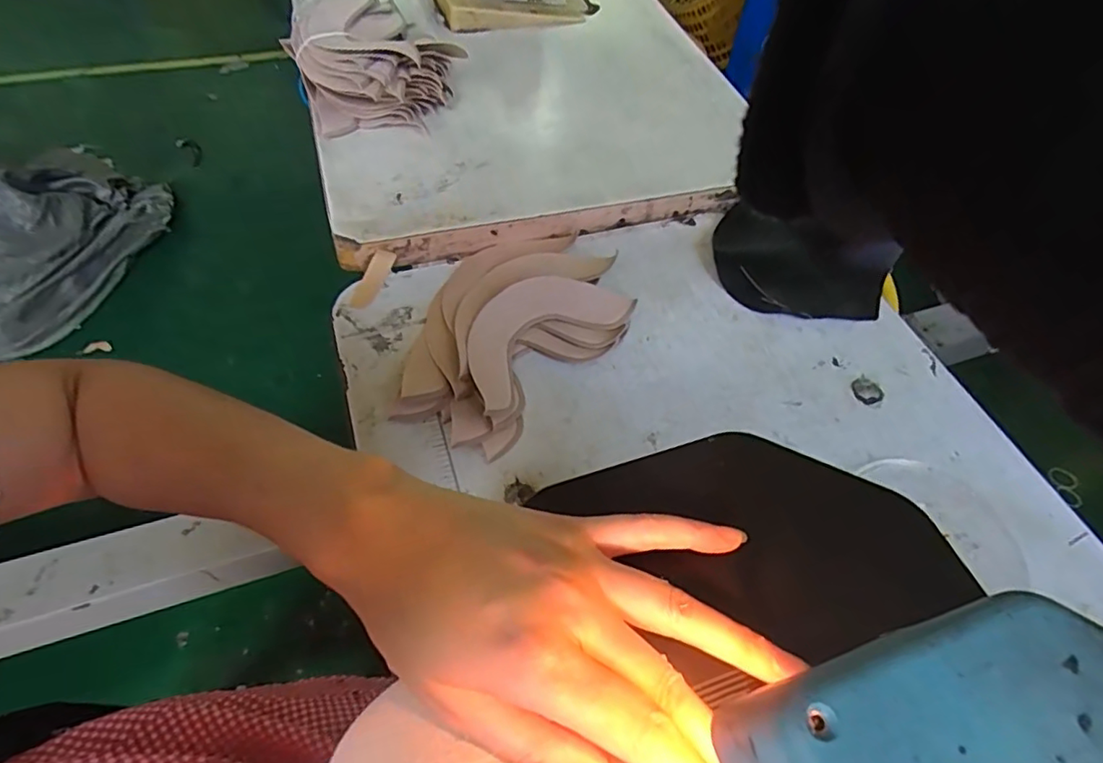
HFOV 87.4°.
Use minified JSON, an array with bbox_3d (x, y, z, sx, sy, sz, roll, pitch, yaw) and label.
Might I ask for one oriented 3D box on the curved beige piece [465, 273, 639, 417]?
[{"bbox_3d":[-0.013,-0.052,0.521,0.179,0.014,0.090,-36,69,-28],"label":"curved beige piece"}]

